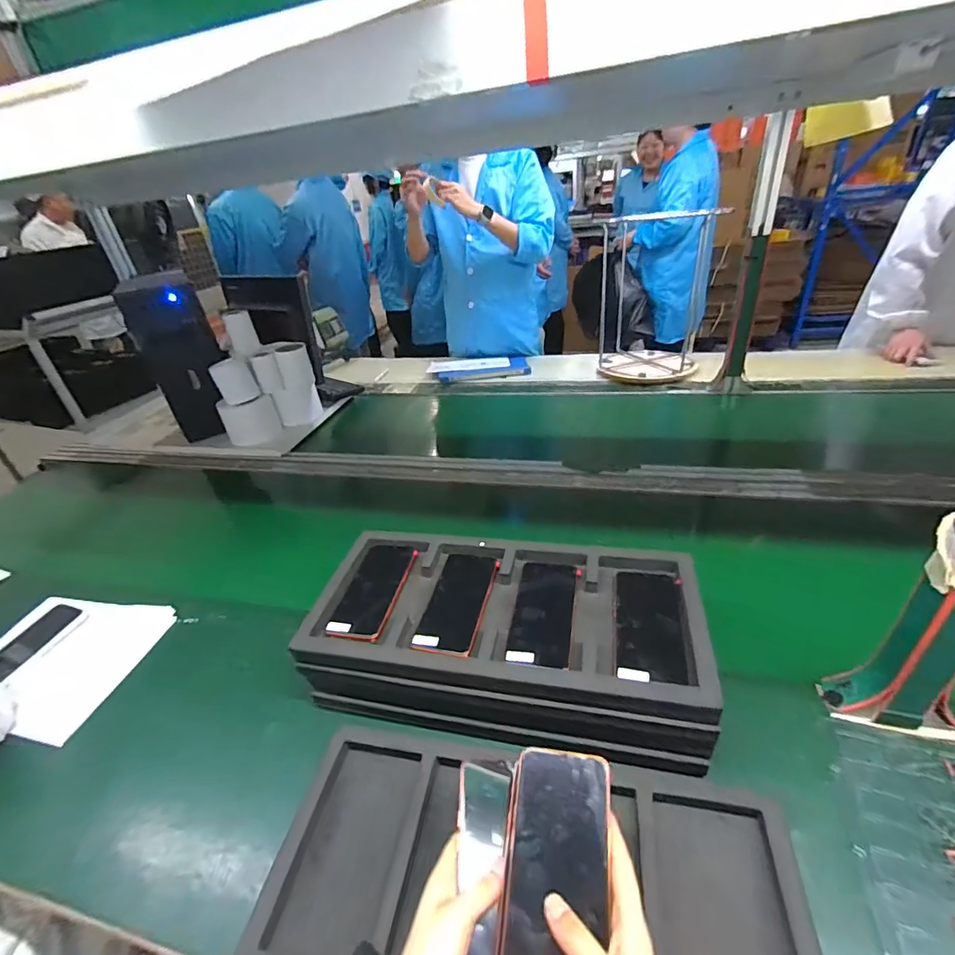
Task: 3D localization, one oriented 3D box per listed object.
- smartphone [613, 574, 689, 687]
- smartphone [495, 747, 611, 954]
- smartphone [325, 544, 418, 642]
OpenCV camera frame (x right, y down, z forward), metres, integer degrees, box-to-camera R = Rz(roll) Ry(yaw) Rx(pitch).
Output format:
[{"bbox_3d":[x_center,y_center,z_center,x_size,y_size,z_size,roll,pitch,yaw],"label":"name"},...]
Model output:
[{"bbox_3d":[0.203,0.170,0.546,0.076,0.008,0.153,3,34,17],"label":"smartphone"},{"bbox_3d":[0.058,0.309,0.358,0.081,0.012,0.167,5,51,19],"label":"smartphone"},{"bbox_3d":[-0.143,0.156,0.646,0.078,0.014,0.165,3,34,16],"label":"smartphone"}]

